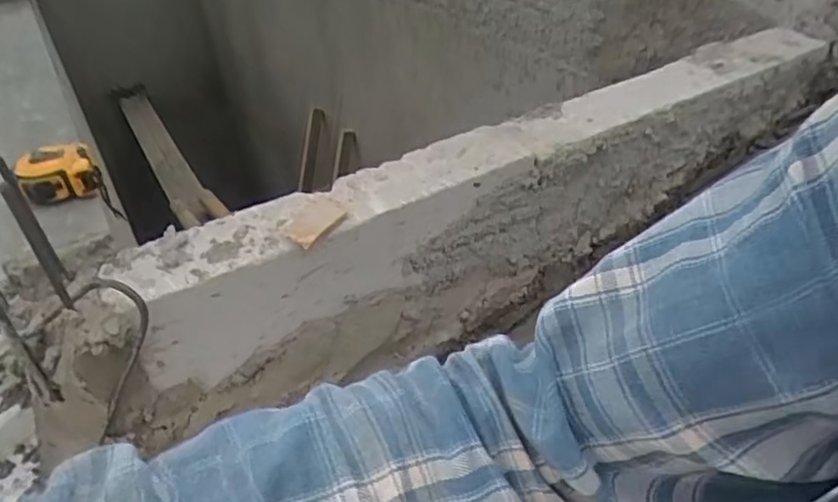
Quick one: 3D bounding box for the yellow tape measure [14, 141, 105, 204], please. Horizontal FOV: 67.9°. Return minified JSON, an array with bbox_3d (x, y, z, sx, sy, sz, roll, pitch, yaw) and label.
[{"bbox_3d":[-0.392,-0.084,0.674,0.078,0.040,0.070,-25,41,-27],"label":"yellow tape measure"}]

